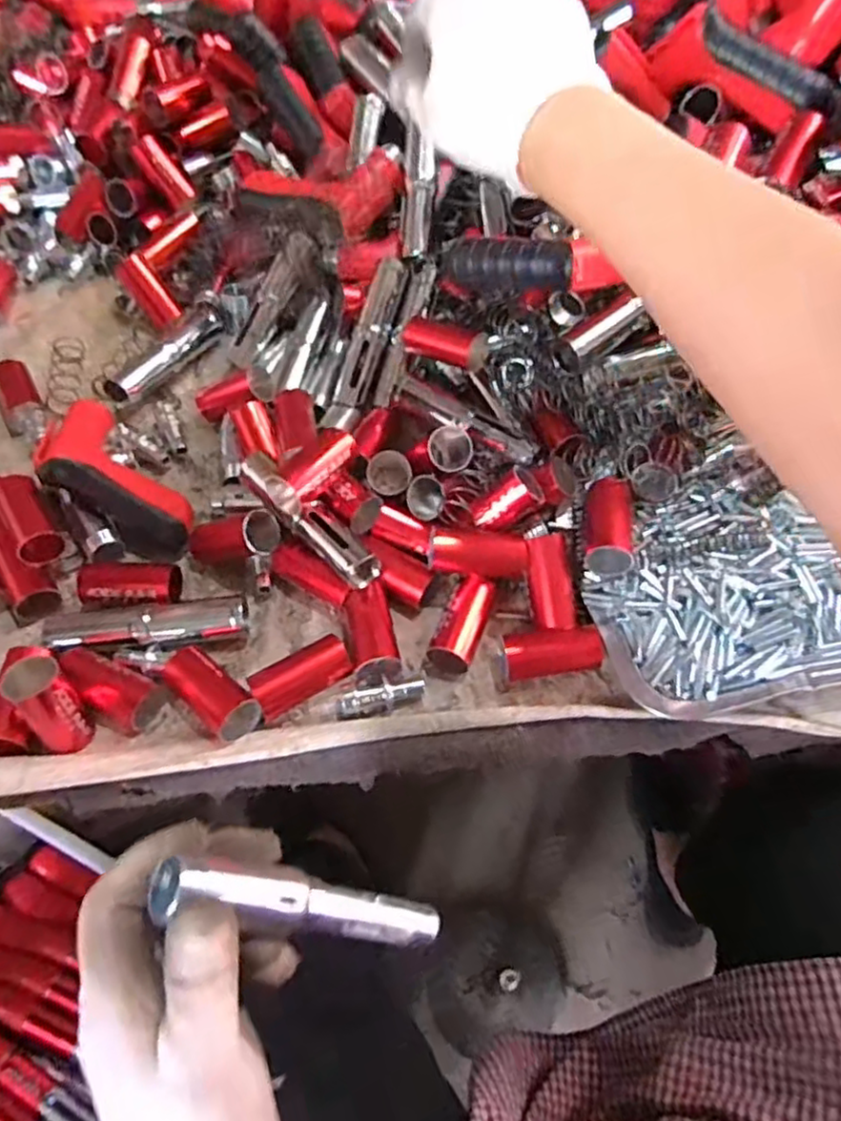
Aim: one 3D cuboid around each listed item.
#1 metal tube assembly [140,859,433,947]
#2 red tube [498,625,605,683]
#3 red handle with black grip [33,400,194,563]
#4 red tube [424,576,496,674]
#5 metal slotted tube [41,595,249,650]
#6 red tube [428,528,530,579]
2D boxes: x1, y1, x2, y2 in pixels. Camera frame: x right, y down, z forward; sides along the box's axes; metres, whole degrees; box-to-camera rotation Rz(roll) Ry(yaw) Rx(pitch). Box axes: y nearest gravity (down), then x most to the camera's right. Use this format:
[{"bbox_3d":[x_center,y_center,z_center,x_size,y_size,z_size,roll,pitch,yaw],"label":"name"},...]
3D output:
[{"bbox_3d":[-0.047,0.153,0.300,0.019,0.141,0.018,-26,47,35],"label":"metal tube assembly"},{"bbox_3d":[0.081,0.061,0.438,0.066,0.027,0.030,-7,57,-7],"label":"red tube"},{"bbox_3d":[-0.221,-0.056,0.492,0.067,0.049,0.140,-40,81,-25],"label":"red handle with black grip"},{"bbox_3d":[0.027,0.040,0.444,0.025,0.022,0.067,21,58,11],"label":"red tube"},{"bbox_3d":[-0.177,0.041,0.446,0.122,0.022,0.032,-8,57,-7],"label":"metal slotted tube"},{"bbox_3d":[0.039,-0.007,0.459,0.066,0.025,0.027,8,56,3],"label":"red tube"}]

